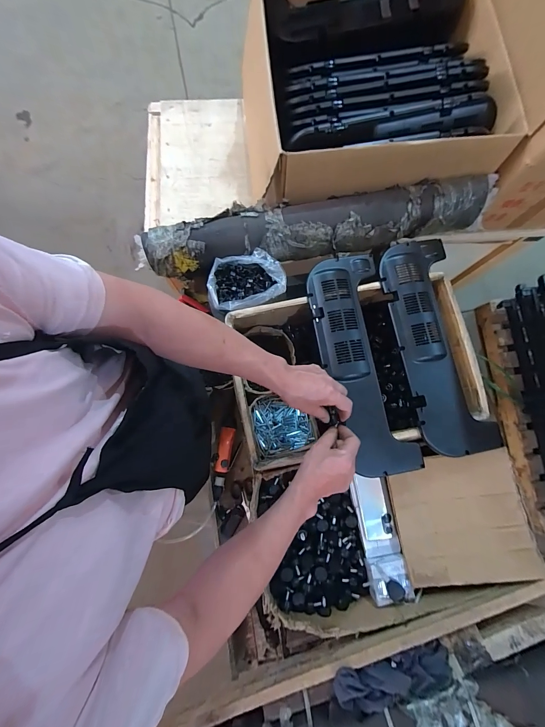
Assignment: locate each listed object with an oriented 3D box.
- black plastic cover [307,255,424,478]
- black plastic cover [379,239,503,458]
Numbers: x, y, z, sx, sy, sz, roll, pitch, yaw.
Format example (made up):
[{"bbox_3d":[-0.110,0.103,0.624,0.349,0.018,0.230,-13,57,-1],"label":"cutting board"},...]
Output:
[{"bbox_3d":[0.190,-0.002,0.665,0.166,0.062,0.471,-14,85,-3],"label":"black plastic cover"},{"bbox_3d":[0.352,-0.041,0.658,0.162,0.036,0.471,-13,80,-3],"label":"black plastic cover"}]

